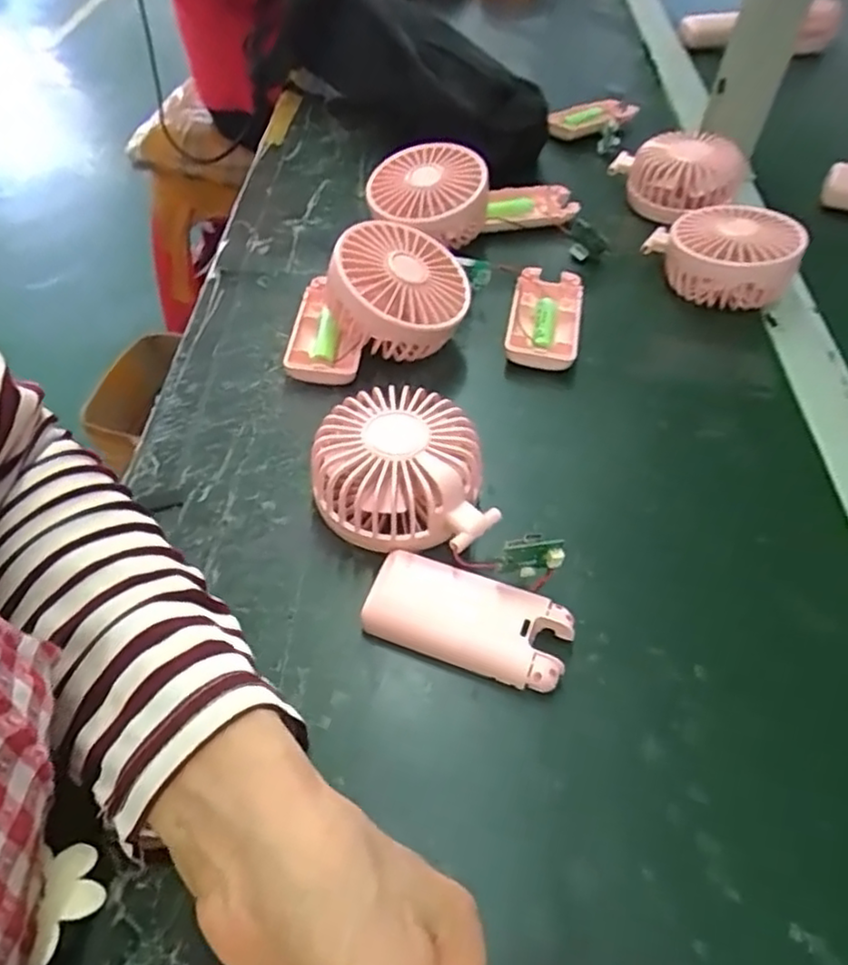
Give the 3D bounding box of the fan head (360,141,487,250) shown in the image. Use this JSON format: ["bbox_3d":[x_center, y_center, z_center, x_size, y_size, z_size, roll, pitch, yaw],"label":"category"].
[{"bbox_3d":[0.004,-0.211,0.516,0.092,0.051,0.092,-4,63,8],"label":"fan head"}]

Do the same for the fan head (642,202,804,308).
[{"bbox_3d":[0.219,-0.170,0.504,0.076,0.048,0.099,-22,55,-18],"label":"fan head"}]

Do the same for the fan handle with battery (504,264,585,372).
[{"bbox_3d":[0.082,-0.113,0.468,0.047,0.023,0.091,10,52,6],"label":"fan handle with battery"}]

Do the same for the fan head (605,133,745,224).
[{"bbox_3d":[0.218,-0.262,0.579,0.084,0.046,0.090,-12,53,-11],"label":"fan head"}]

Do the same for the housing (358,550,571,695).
[{"bbox_3d":[0.020,0.064,0.323,0.094,0.018,0.043,18,53,12],"label":"housing"}]

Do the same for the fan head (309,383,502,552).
[{"bbox_3d":[-0.012,-0.005,0.358,0.092,0.047,0.087,2,51,-1],"label":"fan head"}]

